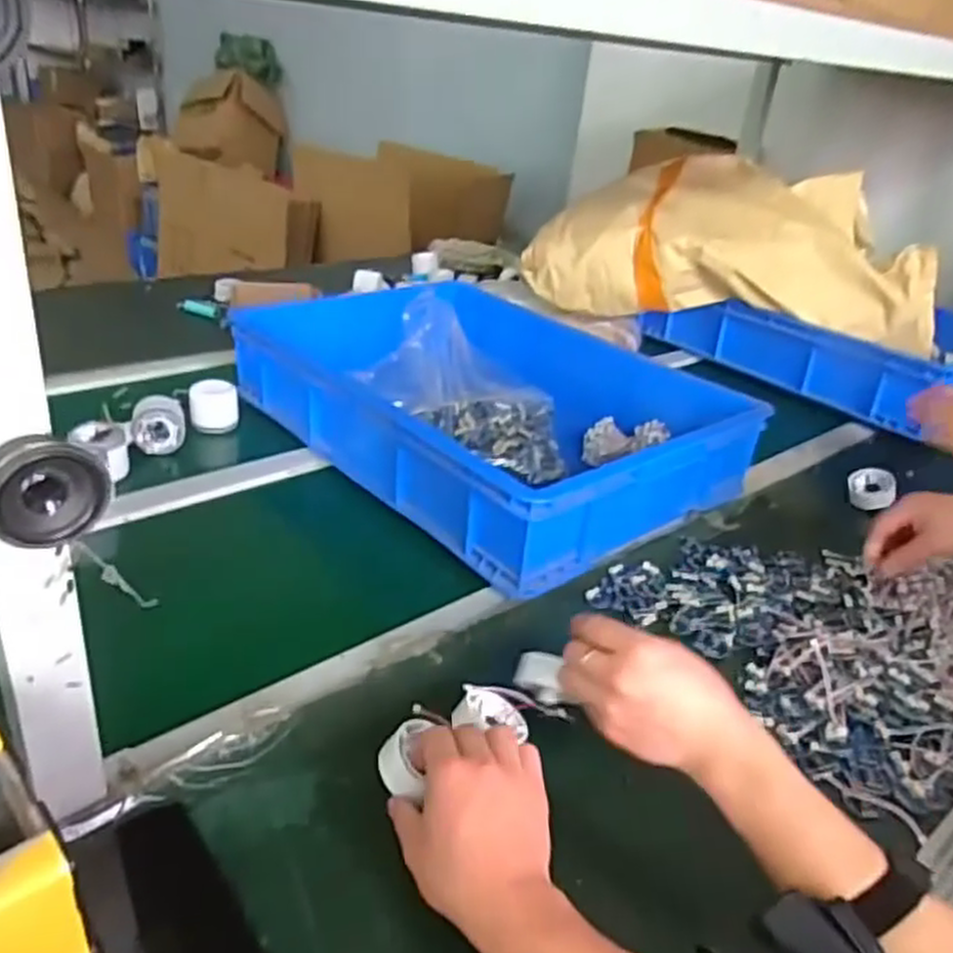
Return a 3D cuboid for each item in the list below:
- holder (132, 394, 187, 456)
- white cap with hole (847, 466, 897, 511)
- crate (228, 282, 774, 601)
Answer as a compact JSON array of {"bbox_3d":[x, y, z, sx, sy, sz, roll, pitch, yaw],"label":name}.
[{"bbox_3d":[-0.386,-0.063,0.953,0.061,0.054,0.064,-4,31,-18],"label":"holder"},{"bbox_3d":[0.513,0.013,1.016,0.056,0.043,0.055,21,33,23],"label":"white cap with hole"},{"bbox_3d":[0.015,-0.099,1.028,0.418,0.167,0.577,-19,39,-38],"label":"crate"}]

